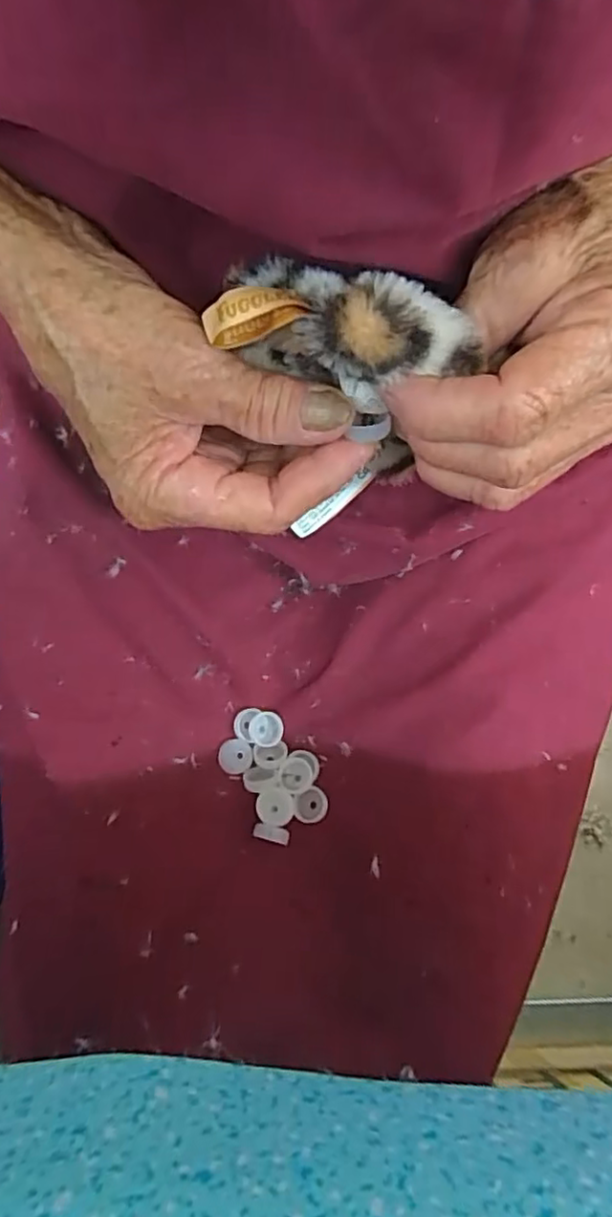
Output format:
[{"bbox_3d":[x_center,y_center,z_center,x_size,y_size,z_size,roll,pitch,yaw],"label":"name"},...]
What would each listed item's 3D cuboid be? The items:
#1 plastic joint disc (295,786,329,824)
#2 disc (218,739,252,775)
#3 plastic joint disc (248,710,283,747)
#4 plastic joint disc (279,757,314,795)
[{"bbox_3d":[0.002,0.093,0.291,0.016,0.007,0.015,0,67,-1],"label":"plastic joint disc"},{"bbox_3d":[-0.034,0.071,0.297,0.015,0.004,0.017,18,68,7],"label":"disc"},{"bbox_3d":[-0.020,0.059,0.305,0.017,0.006,0.017,0,67,-1],"label":"plastic joint disc"},{"bbox_3d":[-0.005,0.080,0.294,0.015,0.004,0.016,0,67,-1],"label":"plastic joint disc"}]

